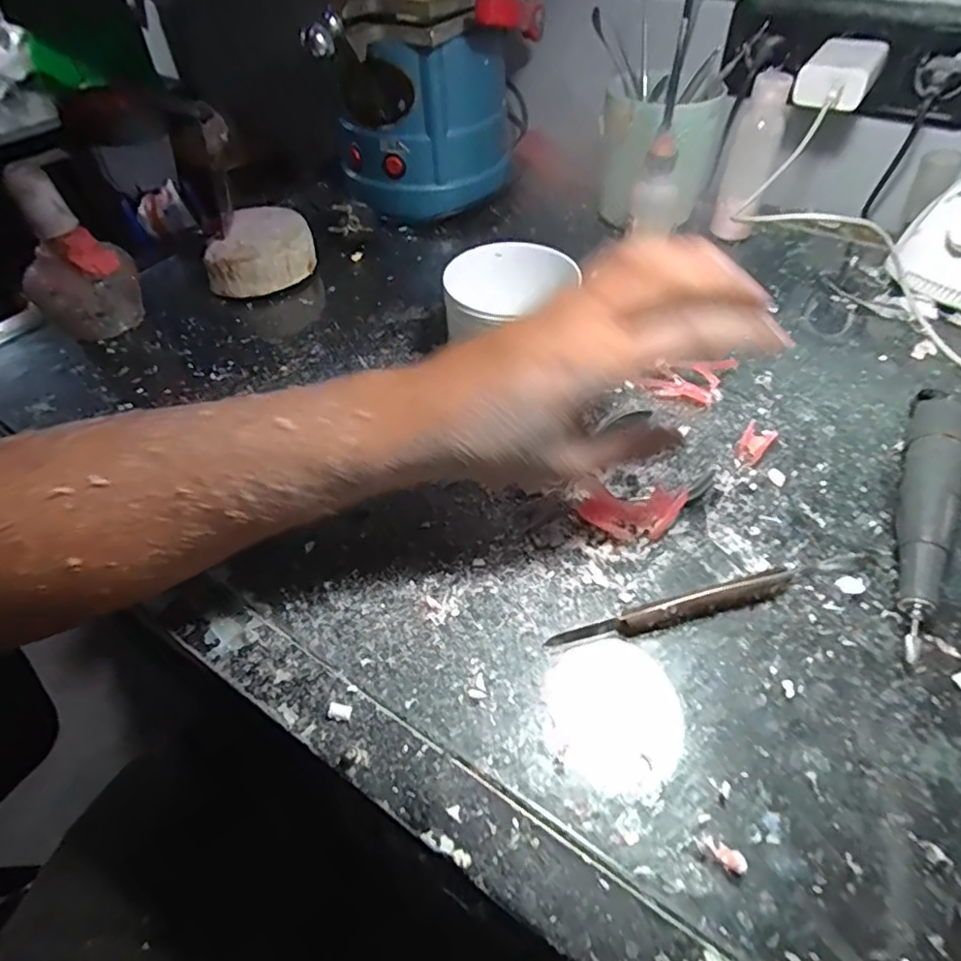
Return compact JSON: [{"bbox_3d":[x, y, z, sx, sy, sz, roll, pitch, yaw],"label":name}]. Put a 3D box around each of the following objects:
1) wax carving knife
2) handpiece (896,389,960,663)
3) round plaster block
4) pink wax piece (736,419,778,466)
[{"bbox_3d":[0.096,0.065,0.296,0.128,0.012,0.011,-14,50,-10],"label":"wax carving knife"},{"bbox_3d":[0.237,0.016,0.321,0.024,0.031,0.169,21,53,19],"label":"handpiece"},{"bbox_3d":[-0.183,-0.196,0.520,0.076,0.044,0.090,8,49,9],"label":"round plaster block"},{"bbox_3d":[0.171,-0.023,0.373,0.017,0.008,0.034,26,55,23],"label":"pink wax piece"}]

